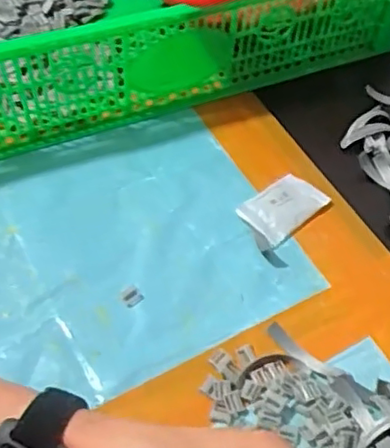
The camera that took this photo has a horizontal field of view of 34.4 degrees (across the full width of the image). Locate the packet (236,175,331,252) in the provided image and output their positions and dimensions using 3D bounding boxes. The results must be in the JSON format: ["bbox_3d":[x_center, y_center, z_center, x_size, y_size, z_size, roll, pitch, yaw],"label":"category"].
[{"bbox_3d":[0.063,-0.010,0.463,0.072,0.009,0.039,-37,60,-28],"label":"packet"}]

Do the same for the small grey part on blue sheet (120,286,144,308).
[{"bbox_3d":[-0.042,0.048,0.415,0.013,0.004,0.013,-36,60,-28],"label":"small grey part on blue sheet"}]

